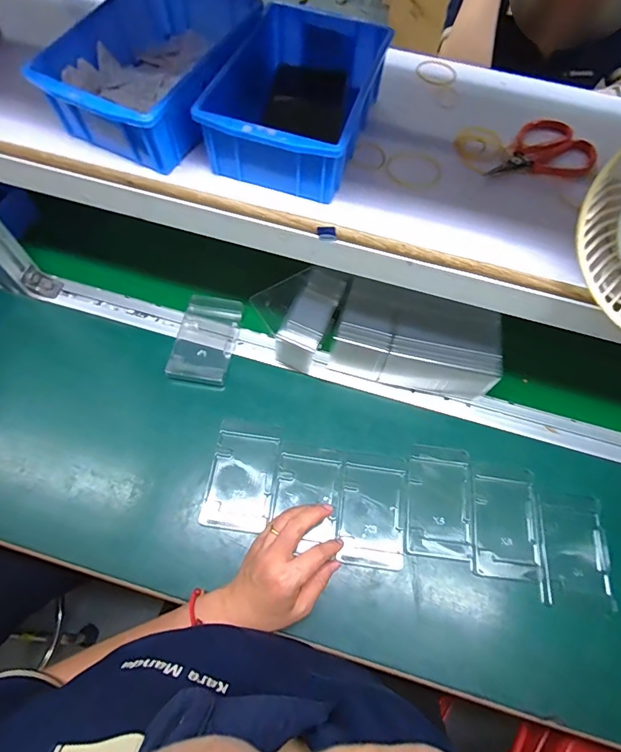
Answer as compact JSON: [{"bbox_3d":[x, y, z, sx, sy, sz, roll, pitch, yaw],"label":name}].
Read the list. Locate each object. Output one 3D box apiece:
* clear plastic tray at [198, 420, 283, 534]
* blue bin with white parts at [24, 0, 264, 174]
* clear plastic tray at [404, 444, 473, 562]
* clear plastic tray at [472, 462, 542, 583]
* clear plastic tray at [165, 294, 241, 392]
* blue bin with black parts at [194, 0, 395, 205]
[{"bbox_3d":[-0.082,0.119,0.511,0.075,0.010,0.123,9,64,1],"label":"clear plastic tray"},{"bbox_3d":[-0.148,-0.300,0.417,0.138,0.068,0.205,28,66,10],"label":"blue bin with white parts"},{"bbox_3d":[0.154,0.148,0.510,0.076,0.008,0.127,8,64,0],"label":"clear plastic tray"},{"bbox_3d":[0.230,0.170,0.503,0.075,0.009,0.130,8,64,0],"label":"clear plastic tray"},{"bbox_3d":[-0.143,-0.051,0.589,0.078,0.013,0.137,11,64,2],"label":"clear plastic tray"},{"bbox_3d":[-0.011,-0.269,0.415,0.130,0.062,0.204,18,64,5],"label":"blue bin with black parts"}]

